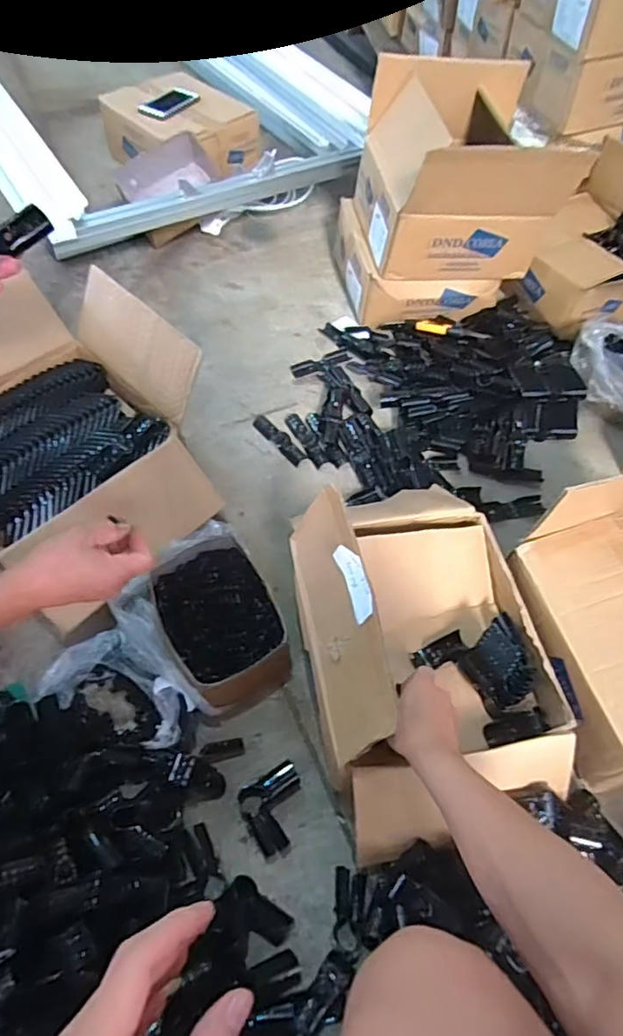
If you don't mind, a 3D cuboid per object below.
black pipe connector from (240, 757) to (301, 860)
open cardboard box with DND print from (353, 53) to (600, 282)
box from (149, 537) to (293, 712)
[{"bbox_3d":[-0.040,0.365,0.719,0.081,0.029,0.085,-27,63,-21],"label":"black pipe connector"},{"bbox_3d":[0.277,-0.673,1.127,0.325,0.264,0.332,-11,58,-12],"label":"open cardboard box with DND print"},{"bbox_3d":[-0.128,0.149,0.818,0.154,0.073,0.219,-23,61,-19],"label":"box"}]

